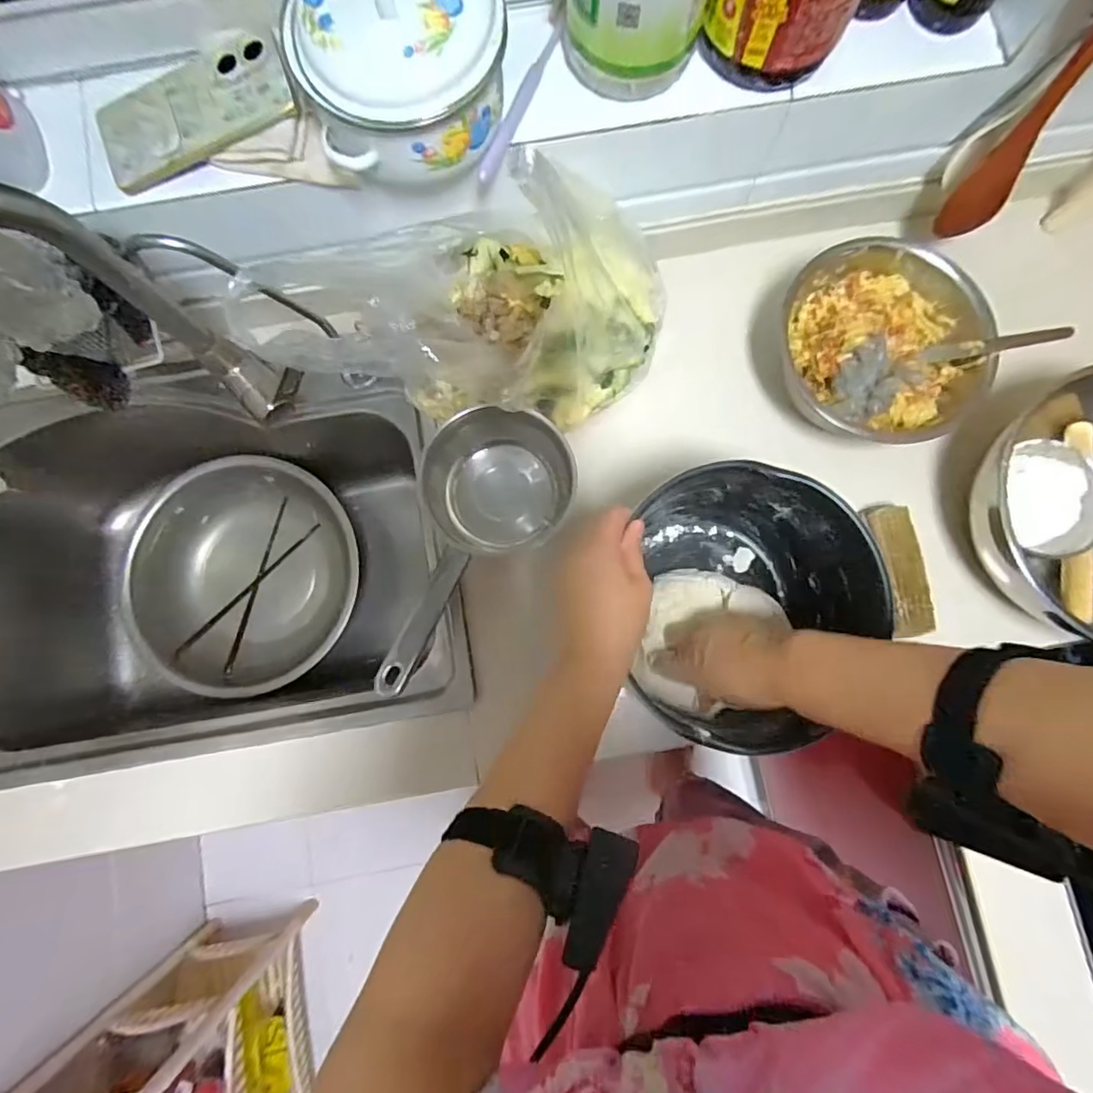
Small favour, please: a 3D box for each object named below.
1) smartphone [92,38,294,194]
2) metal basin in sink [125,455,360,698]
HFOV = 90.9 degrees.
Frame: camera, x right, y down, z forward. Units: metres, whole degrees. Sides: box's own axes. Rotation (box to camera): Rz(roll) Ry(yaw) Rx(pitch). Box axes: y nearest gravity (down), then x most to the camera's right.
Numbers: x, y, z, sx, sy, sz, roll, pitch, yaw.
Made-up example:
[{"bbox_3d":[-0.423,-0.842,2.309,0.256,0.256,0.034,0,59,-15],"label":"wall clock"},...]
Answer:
[{"bbox_3d":[-0.293,-0.361,0.446,0.166,0.014,0.084,-24,84,6],"label":"smartphone"},{"bbox_3d":[-0.402,0.039,0.751,0.288,0.092,0.285,0,83,1],"label":"metal basin in sink"}]

